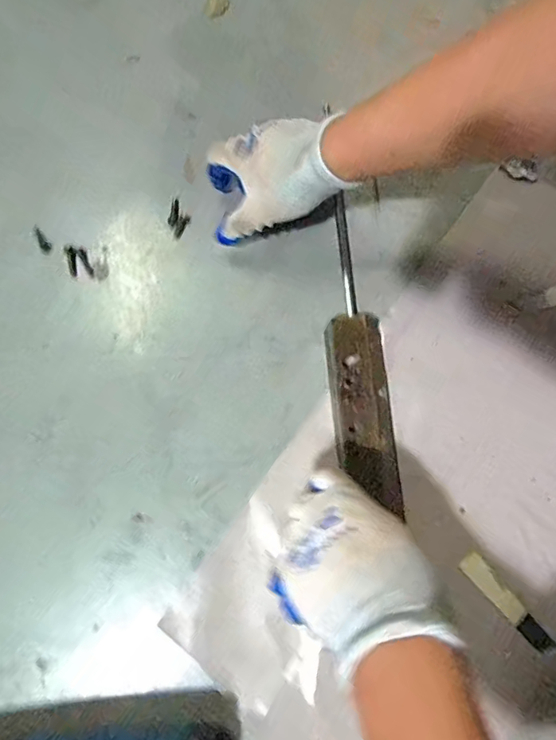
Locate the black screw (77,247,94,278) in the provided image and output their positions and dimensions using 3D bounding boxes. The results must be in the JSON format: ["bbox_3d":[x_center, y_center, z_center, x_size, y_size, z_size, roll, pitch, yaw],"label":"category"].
[{"bbox_3d":[-0.200,-0.113,0.504,0.009,0.004,0.035,-25,79,-6],"label":"black screw"}]

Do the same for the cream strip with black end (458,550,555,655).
[{"bbox_3d":[0.211,0.213,0.444,0.021,0.004,0.107,-42,82,-9],"label":"cream strip with black end"}]

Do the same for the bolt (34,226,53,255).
[{"bbox_3d":[-0.249,-0.137,0.510,0.012,0.007,0.034,-36,81,-8],"label":"bolt"}]

